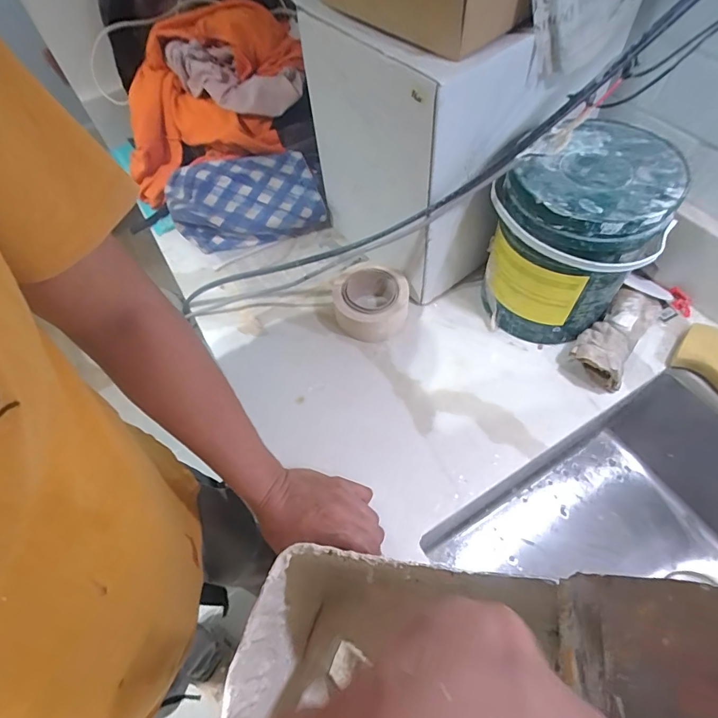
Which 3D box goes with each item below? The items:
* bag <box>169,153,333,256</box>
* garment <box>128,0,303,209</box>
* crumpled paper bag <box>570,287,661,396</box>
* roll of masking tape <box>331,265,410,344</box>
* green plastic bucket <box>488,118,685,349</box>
[{"bbox_3d":[-0.187,-0.257,0.701,0.244,0.093,0.128,-10,59,-1],"label":"bag"},{"bbox_3d":[-0.263,-0.435,0.720,0.336,0.198,0.205,-13,59,-3],"label":"garment"},{"bbox_3d":[0.338,-0.037,0.549,0.069,0.057,0.167,32,67,21],"label":"crumpled paper bag"},{"bbox_3d":[0.016,-0.082,0.603,0.113,0.053,0.100,21,63,16],"label":"roll of masking tape"},{"bbox_3d":[0.259,-0.132,0.518,0.175,0.212,0.160,-31,62,-14],"label":"green plastic bucket"}]

